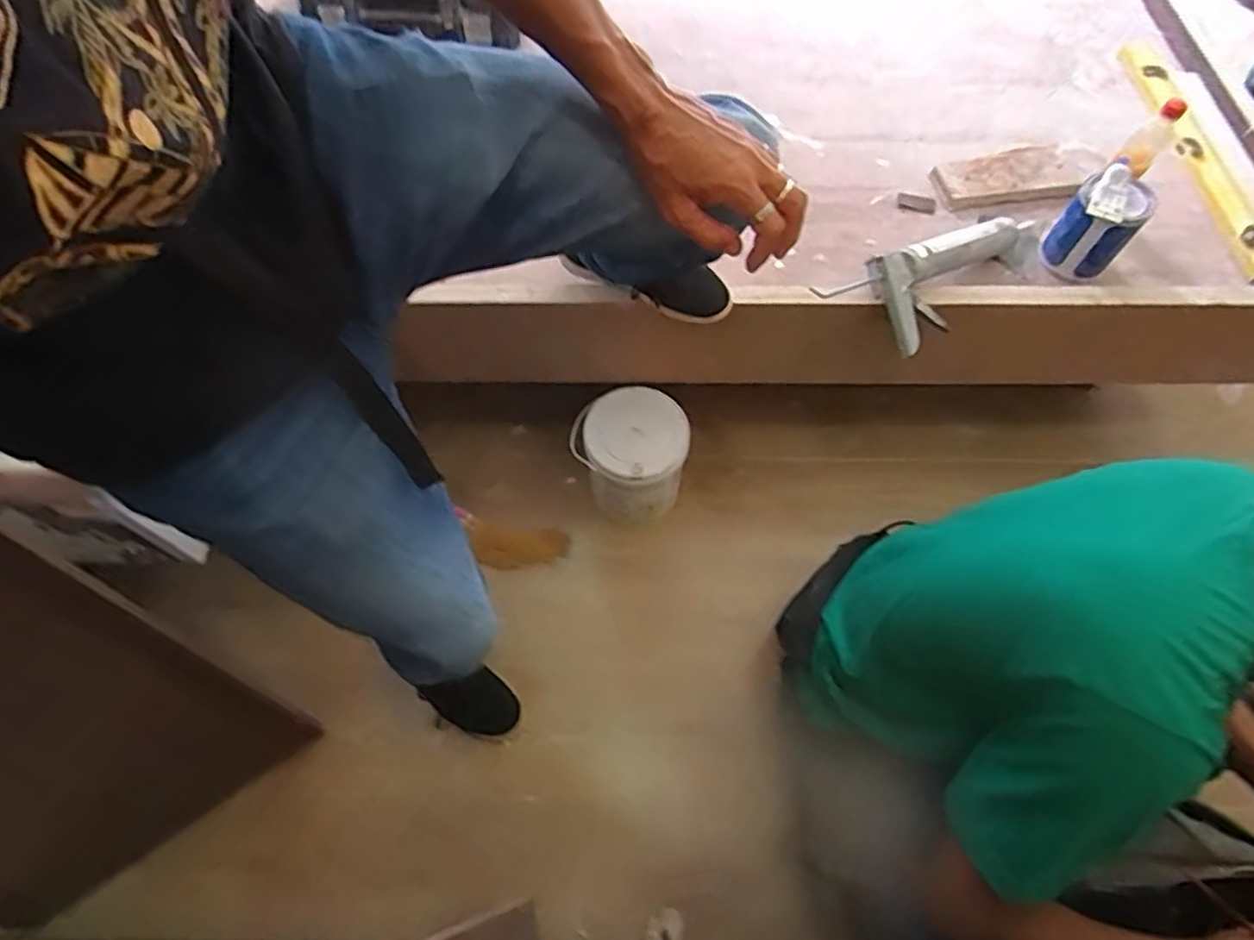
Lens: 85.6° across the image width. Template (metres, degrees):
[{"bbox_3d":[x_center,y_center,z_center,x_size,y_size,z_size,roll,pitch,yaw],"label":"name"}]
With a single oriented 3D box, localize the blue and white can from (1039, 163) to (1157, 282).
[{"bbox_3d":[0.716,-0.375,1.034,0.104,0.133,0.096,38,69,17],"label":"blue and white can"}]

